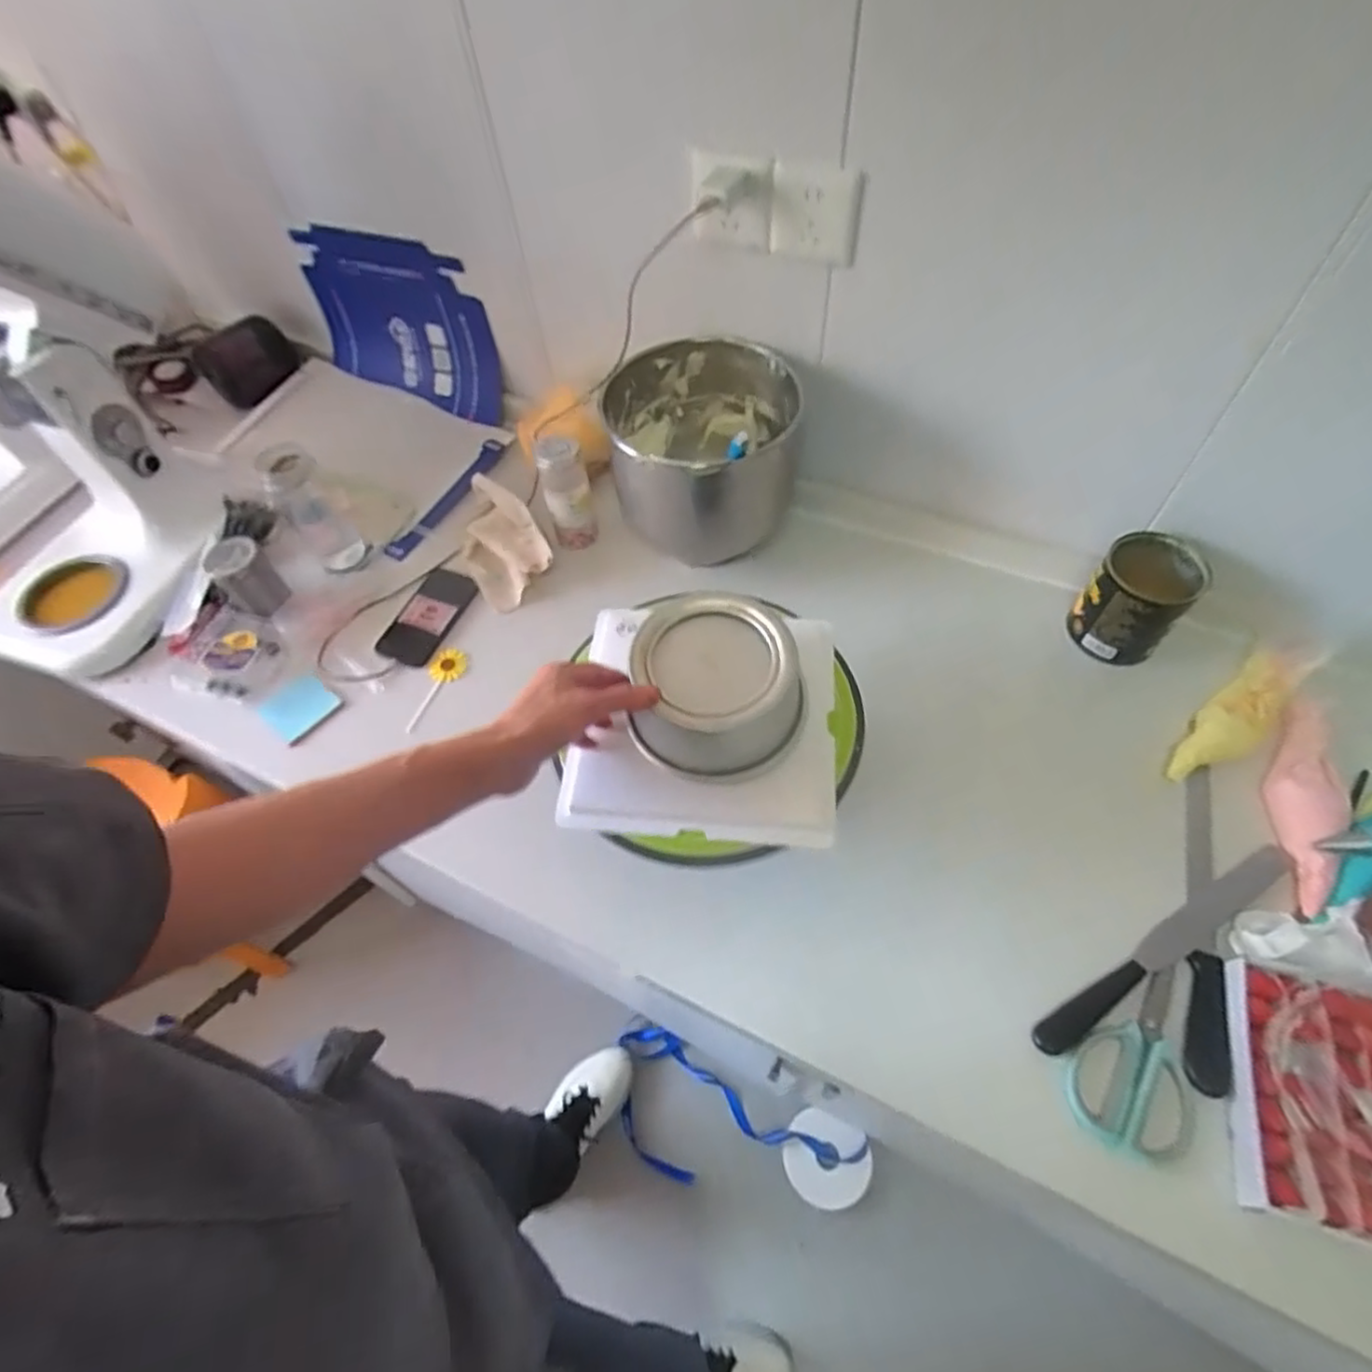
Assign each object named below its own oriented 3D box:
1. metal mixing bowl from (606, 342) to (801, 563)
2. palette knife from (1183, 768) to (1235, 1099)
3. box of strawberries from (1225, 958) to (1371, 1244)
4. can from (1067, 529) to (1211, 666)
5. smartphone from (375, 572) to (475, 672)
[{"bbox_3d":[0.014,-0.279,0.881,0.217,0.194,0.217,-2,57,3],"label":"metal mixing bowl"},{"bbox_3d":[0.481,0.207,0.661,0.028,0.018,0.311,15,60,13],"label":"palette knife"},{"bbox_3d":[0.510,0.326,0.565,0.136,0.041,0.183,14,59,12],"label":"box of strawberries"},{"bbox_3d":[0.503,-0.099,0.800,0.095,0.107,0.100,-2,57,3],"label":"can"},{"bbox_3d":[-0.328,-0.090,0.916,0.082,0.007,0.145,23,62,17],"label":"smartphone"}]

